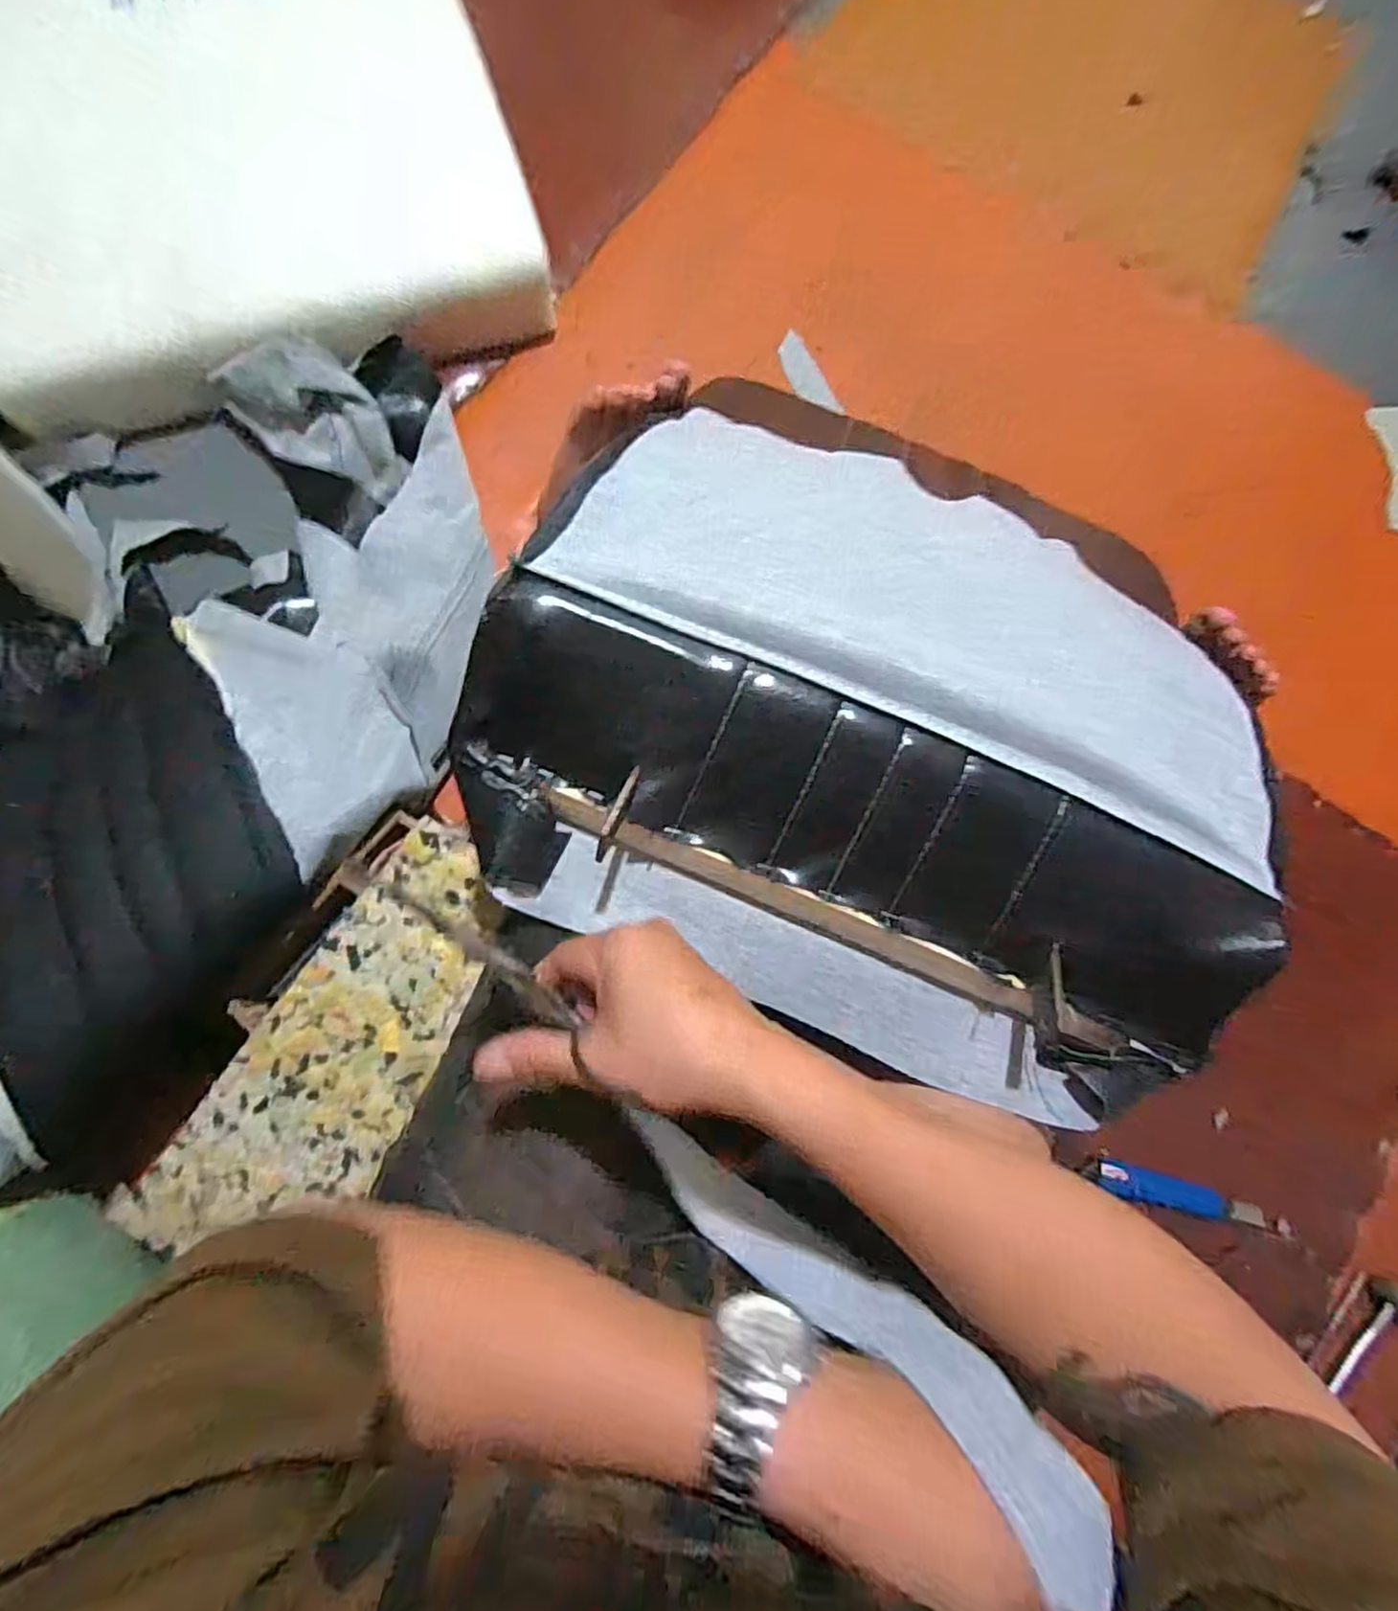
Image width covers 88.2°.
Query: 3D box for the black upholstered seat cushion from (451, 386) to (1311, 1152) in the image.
[{"bbox_3d":[0.125,-0.062,0.476,0.485,0.120,0.396,23,81,-2],"label":"black upholstered seat cushion"}]

